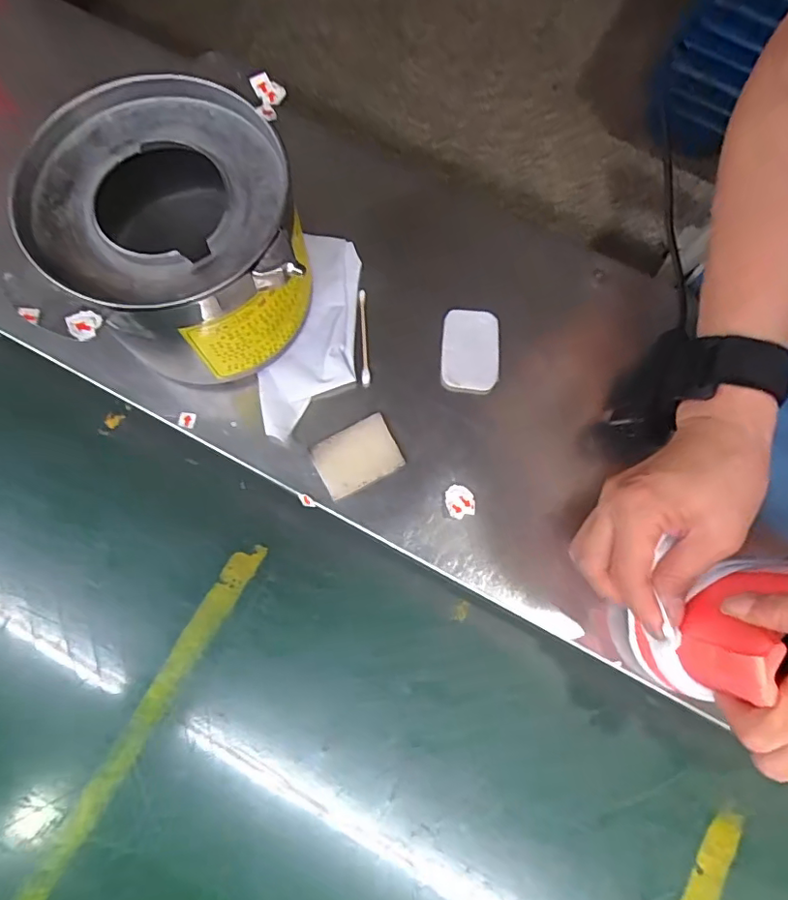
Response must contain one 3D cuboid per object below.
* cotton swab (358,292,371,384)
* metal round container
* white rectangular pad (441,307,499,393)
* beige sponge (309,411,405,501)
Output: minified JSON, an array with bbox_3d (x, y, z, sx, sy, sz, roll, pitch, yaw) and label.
[{"bbox_3d":[-0.021,-0.080,0.394,0.006,0.006,0.072,-2,74,-3],"label":"cotton swab"},{"bbox_3d":[-0.127,-0.121,0.342,0.131,0.117,0.136,1,76,-3],"label":"metal round container"},{"bbox_3d":[0.054,-0.070,0.394,0.039,0.012,0.061,2,76,-3],"label":"white rectangular pad"},{"bbox_3d":[-0.025,0.004,0.368,0.054,0.012,0.039,-27,79,-9],"label":"beige sponge"}]

